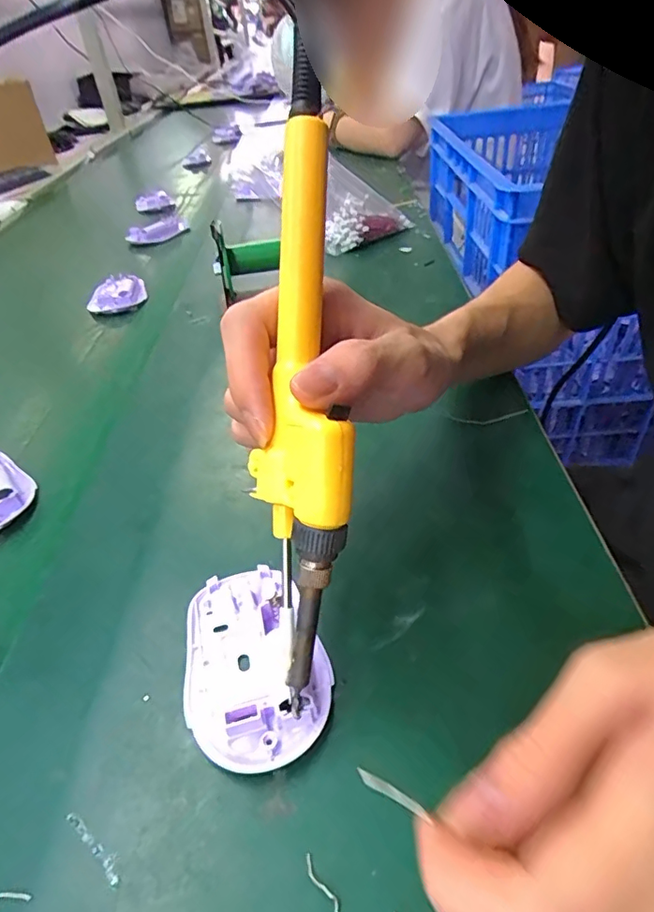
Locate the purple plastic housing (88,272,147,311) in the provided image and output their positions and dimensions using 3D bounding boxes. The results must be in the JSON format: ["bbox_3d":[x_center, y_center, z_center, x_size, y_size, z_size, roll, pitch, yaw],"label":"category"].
[{"bbox_3d":[-0.236,-0.188,0.599,0.060,0.018,0.070,-9,38,-4],"label":"purple plastic housing"}]

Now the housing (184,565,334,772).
[{"bbox_3d":[-0.034,0.089,0.239,0.060,0.018,0.094,-13,39,-9],"label":"housing"}]

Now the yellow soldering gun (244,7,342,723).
[{"bbox_3d":[-0.010,-0.027,0.196,0.036,0.232,0.029,1,1,7],"label":"yellow soldering gun"}]

